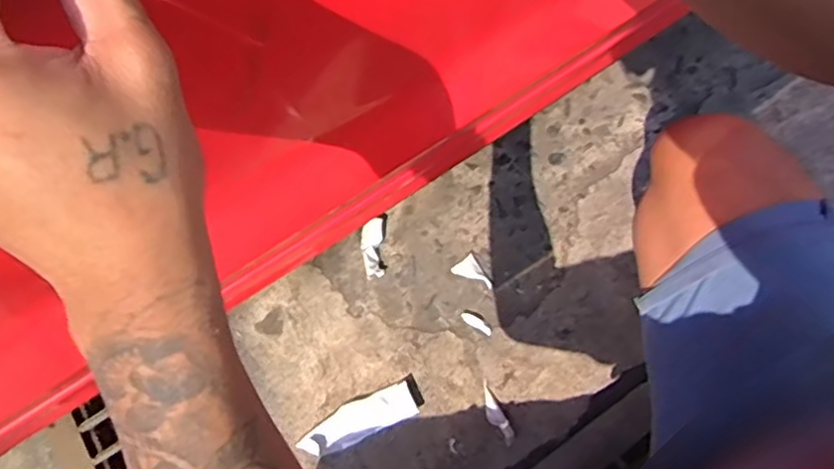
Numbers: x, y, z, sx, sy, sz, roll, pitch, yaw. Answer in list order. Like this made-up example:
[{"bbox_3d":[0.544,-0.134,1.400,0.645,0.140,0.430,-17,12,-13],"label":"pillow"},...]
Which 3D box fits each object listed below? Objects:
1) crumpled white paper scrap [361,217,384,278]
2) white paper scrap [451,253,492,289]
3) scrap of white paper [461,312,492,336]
[{"bbox_3d":[-0.059,0.016,0.828,0.029,0.017,0.084,-4,67,2],"label":"crumpled white paper scrap"},{"bbox_3d":[0.071,0.053,0.800,0.033,0.006,0.049,-34,69,-11],"label":"white paper scrap"},{"bbox_3d":[0.074,0.110,0.780,0.043,0.004,0.014,37,74,17],"label":"scrap of white paper"}]

